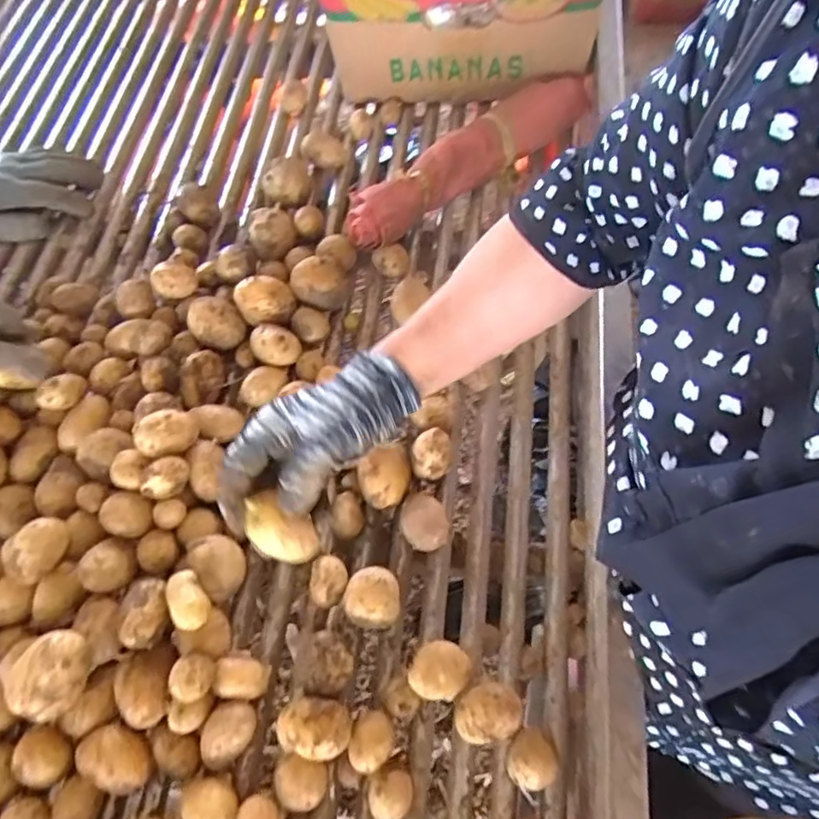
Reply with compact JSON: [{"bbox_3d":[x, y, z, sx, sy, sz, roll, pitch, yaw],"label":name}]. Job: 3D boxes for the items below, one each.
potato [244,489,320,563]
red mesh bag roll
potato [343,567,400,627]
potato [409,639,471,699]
[{"bbox_3d":[-0.082,0.076,0.388,0.047,0.033,0.038,23,108,-12],"label":"potato"},{"bbox_3d":[0.068,-0.261,0.599,0.311,0.058,0.057,-38,65,-16],"label":"red mesh bag roll"},{"bbox_3d":[-0.028,0.144,0.450,0.041,0.040,0.041,-2,61,3],"label":"potato"},{"bbox_3d":[0.021,0.187,0.421,0.043,0.037,0.036,-7,61,0],"label":"potato"}]

